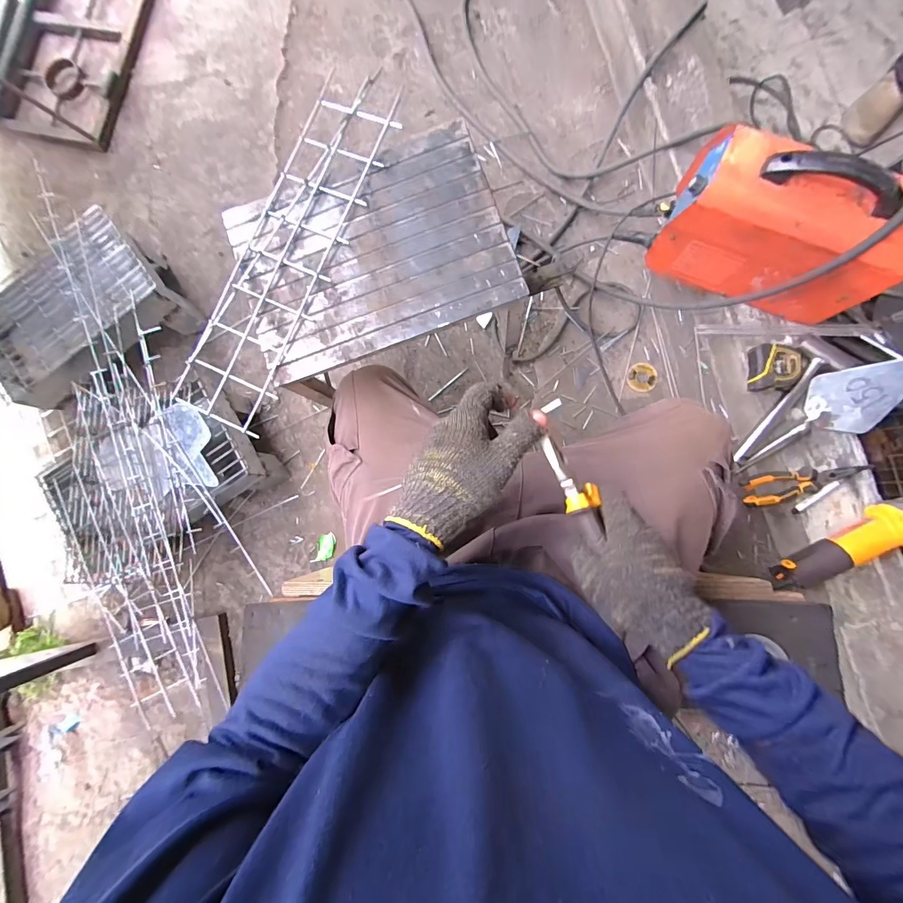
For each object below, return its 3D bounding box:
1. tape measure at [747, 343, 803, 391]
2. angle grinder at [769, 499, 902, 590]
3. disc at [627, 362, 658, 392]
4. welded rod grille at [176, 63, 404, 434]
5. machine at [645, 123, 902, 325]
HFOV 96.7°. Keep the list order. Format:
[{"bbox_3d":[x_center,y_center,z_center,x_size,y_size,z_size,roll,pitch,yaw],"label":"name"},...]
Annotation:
[{"bbox_3d":[0.582,-0.152,0.726,0.081,0.040,0.082,-1,86,3],"label":"tape measure"},{"bbox_3d":[0.698,0.144,0.668,0.313,0.099,0.096,-20,85,2],"label":"angle grinder"},{"bbox_3d":[0.412,-0.160,0.865,0.063,0.013,0.062,0,86,3],"label":"disc"},{"bbox_3d":[-0.210,-0.266,0.524,0.124,0.019,0.483,24,88,5],"label":"welded rod grille"},{"bbox_3d":[0.530,-0.370,0.647,0.317,0.221,0.158,24,88,5],"label":"machine"}]

